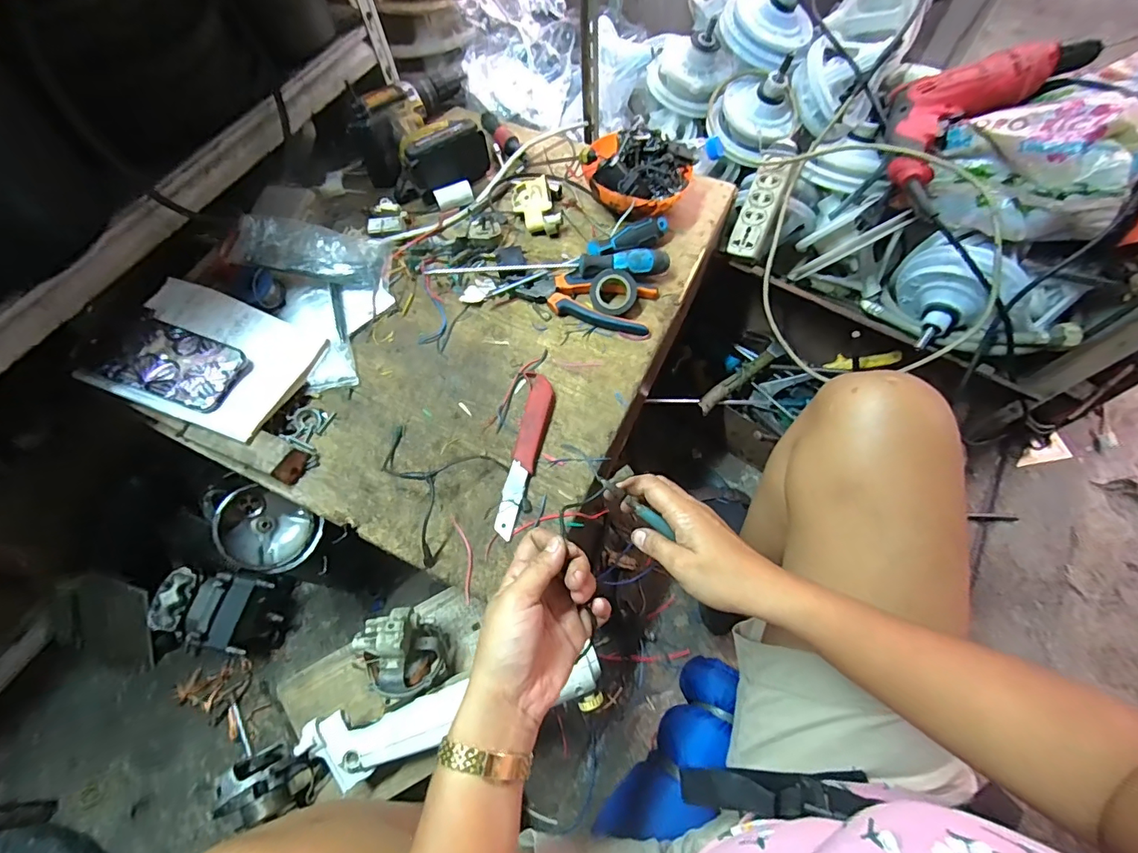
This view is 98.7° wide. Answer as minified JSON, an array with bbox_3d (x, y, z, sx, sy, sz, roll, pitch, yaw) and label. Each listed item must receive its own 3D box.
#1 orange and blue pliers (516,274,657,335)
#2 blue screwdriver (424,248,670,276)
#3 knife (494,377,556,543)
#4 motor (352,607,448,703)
[{"bbox_3d":[0.022,-0.160,0.617,0.168,0.017,0.070,12,66,8],"label":"orange and blue pliers"},{"bbox_3d":[-0.031,-0.207,0.625,0.311,0.030,0.033,2,65,3],"label":"blue screwdriver"},{"bbox_3d":[-0.046,0.025,0.538,0.034,0.019,0.192,8,66,6],"label":"knife"},{"bbox_3d":[-0.193,0.263,0.563,0.088,0.091,0.091,-24,67,-9],"label":"motor"}]

